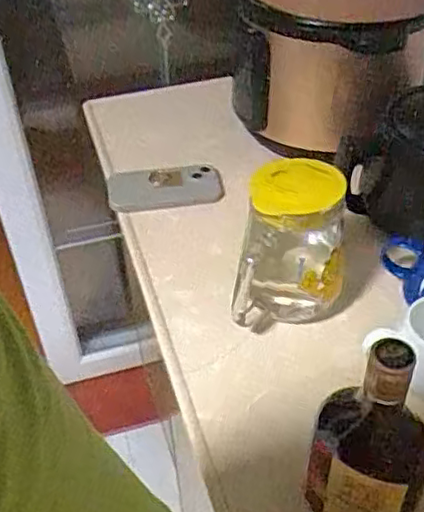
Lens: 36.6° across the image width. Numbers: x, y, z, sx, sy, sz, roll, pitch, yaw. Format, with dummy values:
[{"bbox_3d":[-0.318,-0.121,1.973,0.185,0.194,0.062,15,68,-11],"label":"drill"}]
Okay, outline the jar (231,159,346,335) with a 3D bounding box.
[{"bbox_3d":[0.082,-0.001,0.673,0.108,0.176,0.110,3,43,6],"label":"jar"}]

